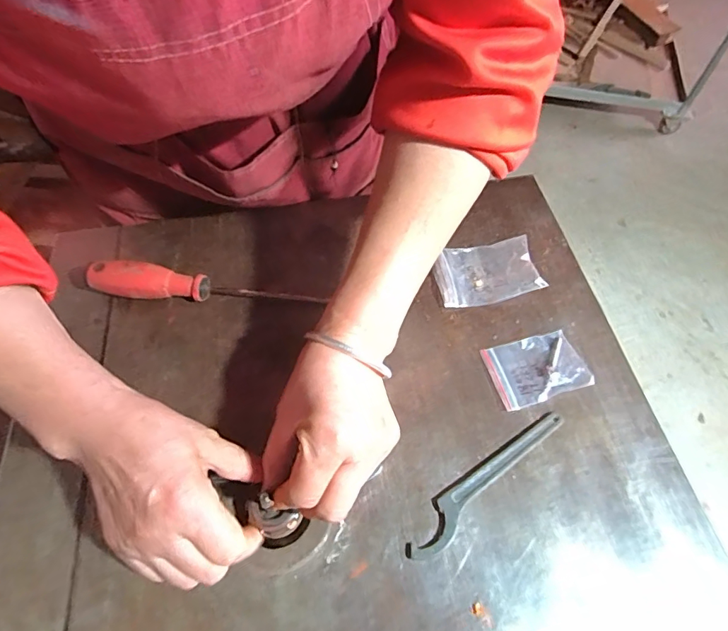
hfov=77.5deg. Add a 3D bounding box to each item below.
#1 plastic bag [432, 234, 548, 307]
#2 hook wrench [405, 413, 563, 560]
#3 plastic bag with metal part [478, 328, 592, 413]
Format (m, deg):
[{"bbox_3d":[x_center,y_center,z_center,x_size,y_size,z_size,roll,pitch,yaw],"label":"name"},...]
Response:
[{"bbox_3d":[0.119,-0.044,0.449,0.095,0.020,0.068,-7,59,-5],"label":"plastic bag"},{"bbox_3d":[0.094,0.126,0.353,0.161,0.009,0.026,-37,66,-20],"label":"hook wrench"},{"bbox_3d":[0.151,0.046,0.401,0.081,0.009,0.059,-15,60,-9],"label":"plastic bag with metal part"}]

